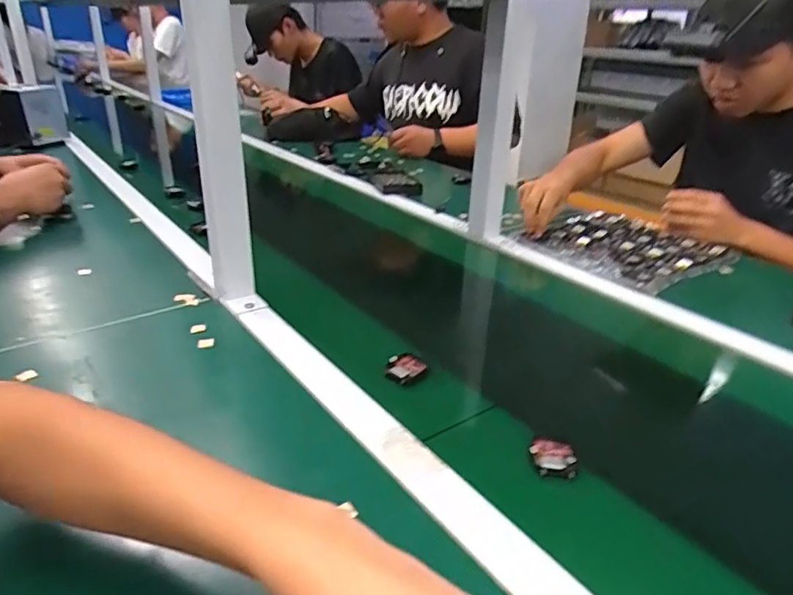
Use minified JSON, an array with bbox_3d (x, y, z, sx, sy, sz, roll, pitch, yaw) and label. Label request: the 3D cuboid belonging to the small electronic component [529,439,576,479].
[{"bbox_3d":[0.132,0.134,0.474,0.037,0.011,0.041,9,27,12],"label":"small electronic component"}]

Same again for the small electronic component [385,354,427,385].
[{"bbox_3d":[0.010,0.074,0.591,0.041,0.016,0.033,-20,34,-38],"label":"small electronic component"}]

